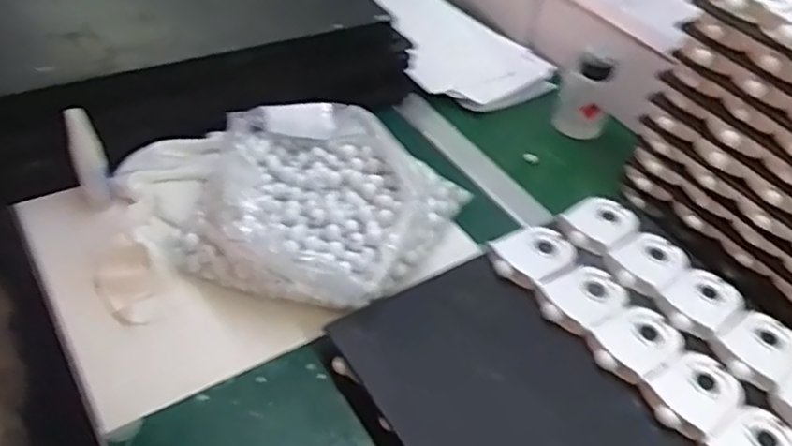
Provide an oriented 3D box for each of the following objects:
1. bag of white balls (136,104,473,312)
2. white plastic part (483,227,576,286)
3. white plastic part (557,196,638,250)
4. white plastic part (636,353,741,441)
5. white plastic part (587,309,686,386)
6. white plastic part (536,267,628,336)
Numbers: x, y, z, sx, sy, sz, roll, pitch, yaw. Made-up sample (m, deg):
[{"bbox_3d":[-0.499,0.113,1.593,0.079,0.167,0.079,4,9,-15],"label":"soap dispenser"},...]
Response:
[{"bbox_3d":[-0.069,-0.027,0.636,0.231,0.062,0.227,17,44,10],"label":"bag of white balls"},{"bbox_3d":[0.133,0.028,0.630,0.098,0.022,0.059,-27,53,-31],"label":"white plastic part"},{"bbox_3d":[0.212,-0.003,0.674,0.058,0.016,0.092,37,51,28],"label":"white plastic part"},{"bbox_3d":[0.243,0.137,0.533,0.091,0.010,0.060,-22,51,-27],"label":"white plastic part"},{"bbox_3d":[0.207,0.103,0.568,0.090,0.014,0.056,-23,52,-28],"label":"white plastic part"},{"bbox_3d":[0.172,0.068,0.597,0.092,0.017,0.059,-22,51,-27],"label":"white plastic part"}]

